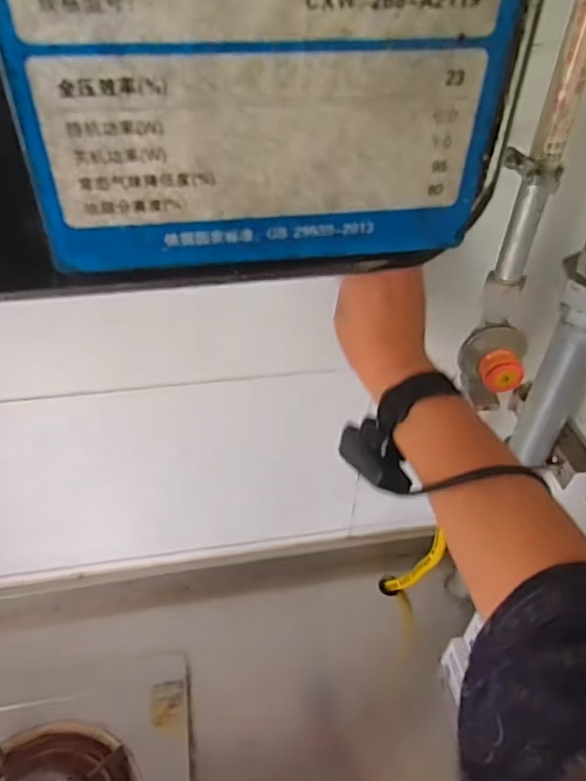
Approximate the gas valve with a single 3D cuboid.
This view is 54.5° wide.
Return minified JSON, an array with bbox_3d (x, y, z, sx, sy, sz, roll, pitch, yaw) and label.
[{"bbox_3d":[0.180,-0.036,0.492,0.061,0.113,0.064,18,44,16],"label":"gas valve"}]

